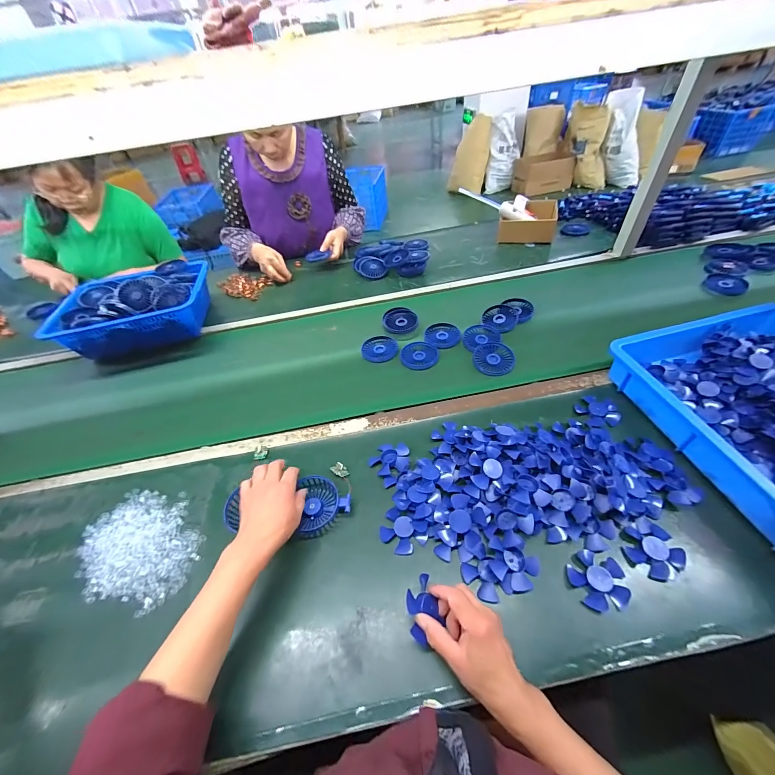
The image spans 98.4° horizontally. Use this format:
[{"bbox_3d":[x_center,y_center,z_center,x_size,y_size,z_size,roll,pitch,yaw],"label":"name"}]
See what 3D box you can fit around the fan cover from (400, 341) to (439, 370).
[{"bbox_3d":[0.075,-0.074,0.782,0.087,0.015,0.086,4,47,12],"label":"fan cover"}]

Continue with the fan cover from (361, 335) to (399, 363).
[{"bbox_3d":[-0.017,-0.093,0.812,0.086,0.012,0.094,4,47,11],"label":"fan cover"}]

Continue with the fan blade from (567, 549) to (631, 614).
[{"bbox_3d":[0.282,0.254,0.444,0.069,0.014,0.071,-4,46,4],"label":"fan blade"}]

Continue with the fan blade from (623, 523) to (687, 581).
[{"bbox_3d":[0.365,0.225,0.464,0.070,0.019,0.066,-4,46,4],"label":"fan blade"}]

